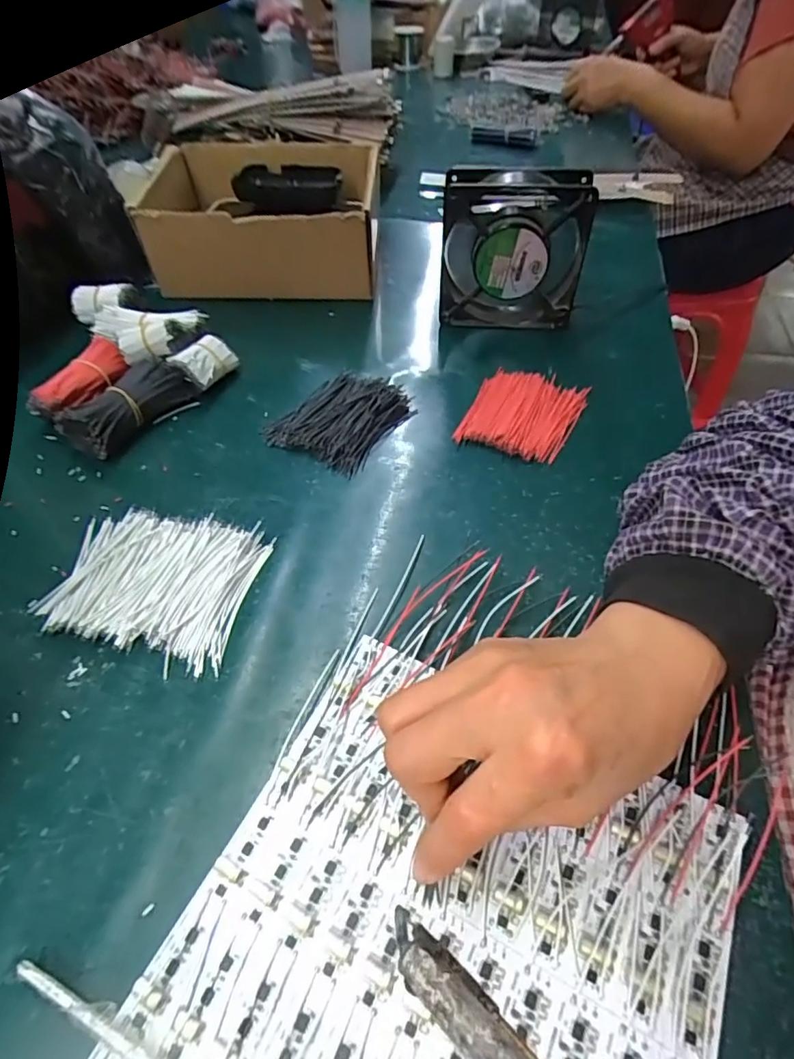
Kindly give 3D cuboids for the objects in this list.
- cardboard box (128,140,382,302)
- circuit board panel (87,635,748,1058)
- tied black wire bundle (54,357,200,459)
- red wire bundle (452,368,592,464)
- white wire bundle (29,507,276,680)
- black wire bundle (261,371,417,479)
[{"bbox_3d":[-0.135,-0.333,0.587,0.218,0.086,0.203,0,49,1],"label":"cardboard box"},{"bbox_3d":[0.012,0.171,0.207,0.194,0.008,0.221,21,53,18],"label":"circuit board panel"},{"bbox_3d":[-0.206,-0.097,0.419,0.032,0.038,0.098,27,55,22],"label":"tied black wire bundle"},{"bbox_3d":[0.099,-0.092,0.426,0.082,0.016,0.090,18,52,16],"label":"red wire bundle"},{"bbox_3d":[-0.149,0.029,0.331,0.120,0.010,0.095,8,50,8],"label":"white wire bundle"},{"bbox_3d":[-0.043,-0.090,0.426,0.084,0.017,0.097,26,54,21],"label":"black wire bundle"}]

